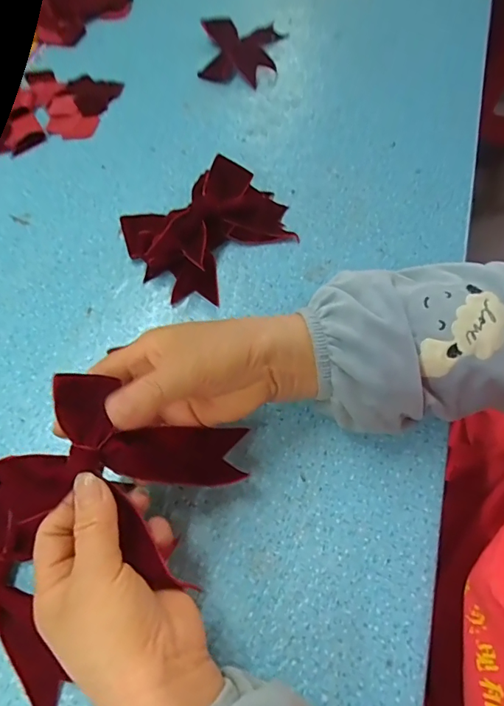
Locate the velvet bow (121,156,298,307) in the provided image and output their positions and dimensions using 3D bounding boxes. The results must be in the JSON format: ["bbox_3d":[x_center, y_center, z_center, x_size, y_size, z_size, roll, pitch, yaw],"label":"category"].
[{"bbox_3d":[-0.033,-0.116,0.415,0.149,0.044,0.110,-32,65,-15],"label":"velvet bow"}]

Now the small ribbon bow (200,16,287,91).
[{"bbox_3d":[-0.012,-0.383,0.578,0.103,0.022,0.138,-4,61,-2],"label":"small ribbon bow"}]

